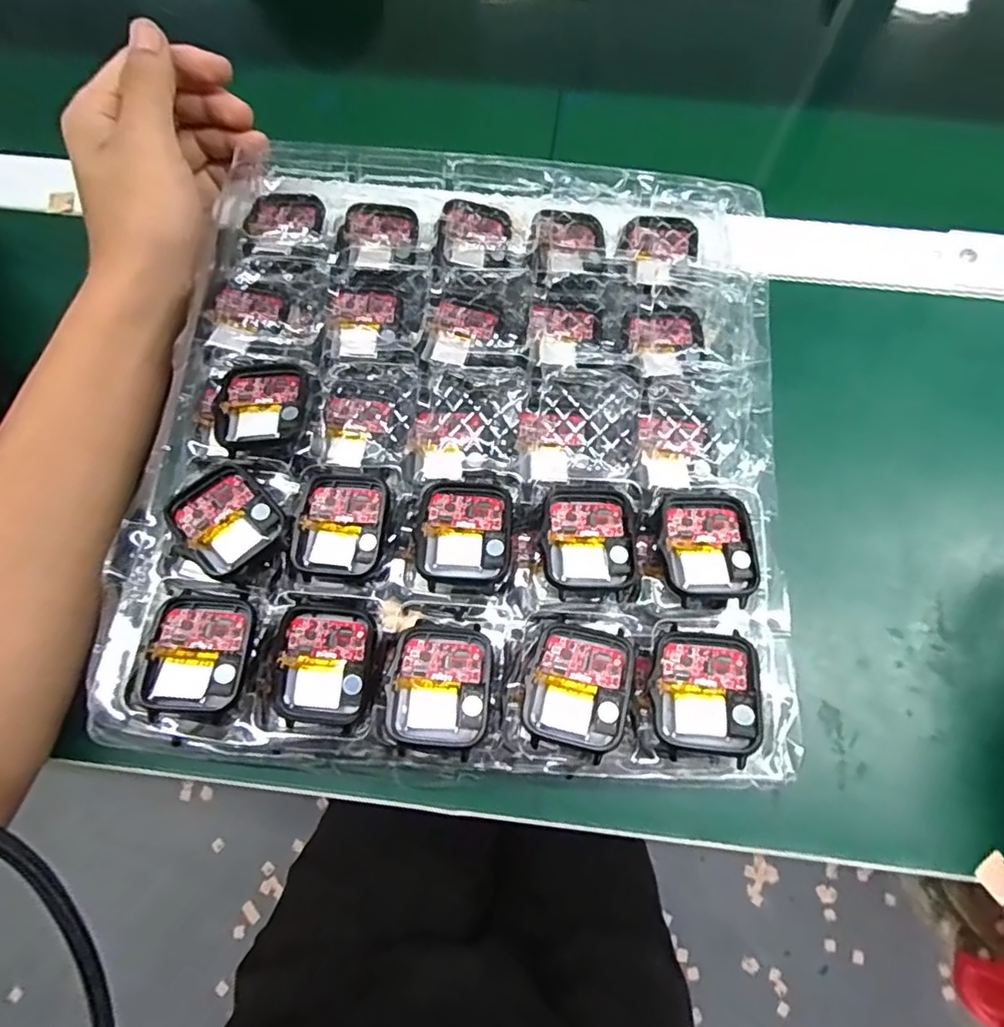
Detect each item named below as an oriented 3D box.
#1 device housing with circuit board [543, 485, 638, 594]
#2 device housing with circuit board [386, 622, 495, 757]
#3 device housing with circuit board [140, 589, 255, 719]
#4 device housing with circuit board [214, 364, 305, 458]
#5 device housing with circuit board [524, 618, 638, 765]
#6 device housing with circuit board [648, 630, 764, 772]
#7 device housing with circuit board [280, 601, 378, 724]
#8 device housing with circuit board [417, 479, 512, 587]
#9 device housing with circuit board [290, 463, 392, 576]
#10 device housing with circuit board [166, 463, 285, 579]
[{"bbox_3d":[0.036,0.011,0.247,0.036,0.010,0.043,2,72,1],"label":"device housing with circuit board"},{"bbox_3d":[-0.023,0.066,0.230,0.037,0.016,0.046,4,72,2],"label":"device housing with circuit board"},{"bbox_3d":[-0.115,0.053,0.231,0.036,0.011,0.044,-1,72,0],"label":"device housing with circuit board"},{"bbox_3d":[-0.107,-0.047,0.267,0.036,0.009,0.046,-4,72,-1],"label":"device housing with circuit board"},{"bbox_3d":[0.029,0.064,0.225,0.037,0.009,0.046,15,73,5],"label":"device housing with circuit board"},{"bbox_3d":[0.075,0.065,0.220,0.036,0.013,0.044,9,72,3],"label":"device housing with circuit board"},{"bbox_3d":[-0.067,0.058,0.230,0.036,0.009,0.044,5,72,2],"label":"device housing with circuit board"},{"bbox_3d":[-0.015,0.008,0.248,0.037,0.012,0.044,3,72,1],"label":"device housing with circuit board"},{"bbox_3d":[-0.067,0.002,0.251,0.037,0.009,0.047,5,72,2],"label":"device housing with circuit board"},{"bbox_3d":[-0.115,0.003,0.248,0.042,0.008,0.037,40,77,12],"label":"device housing with circuit board"}]

